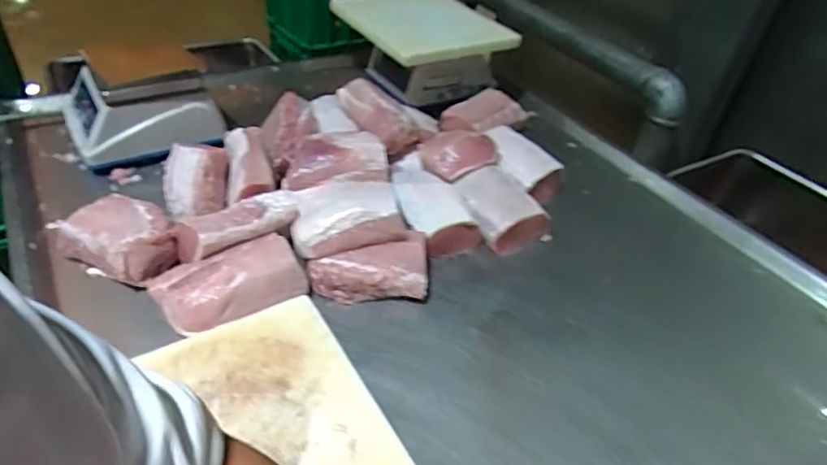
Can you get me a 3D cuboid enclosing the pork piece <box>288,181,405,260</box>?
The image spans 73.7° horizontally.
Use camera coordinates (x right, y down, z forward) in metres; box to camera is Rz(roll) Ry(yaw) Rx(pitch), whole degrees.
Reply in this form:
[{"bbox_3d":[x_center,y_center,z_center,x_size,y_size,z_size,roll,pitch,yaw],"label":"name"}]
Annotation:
[{"bbox_3d":[-0.108,-0.029,0.862,0.162,0.068,0.144,-6,41,-14],"label":"pork piece"}]

